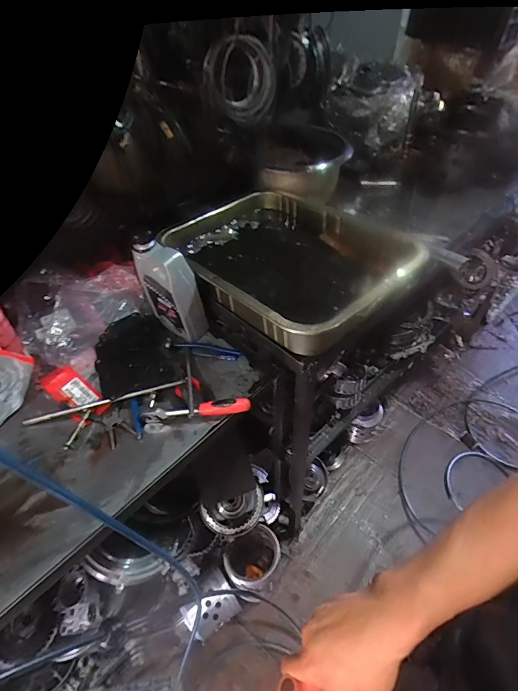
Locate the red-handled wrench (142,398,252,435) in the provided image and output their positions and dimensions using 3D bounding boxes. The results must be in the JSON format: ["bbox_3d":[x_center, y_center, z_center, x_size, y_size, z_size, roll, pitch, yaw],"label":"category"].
[{"bbox_3d":[-0.113,0.118,0.660,0.198,0.032,0.023,-12,48,12],"label":"red-handled wrench"}]

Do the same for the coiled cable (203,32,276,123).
[{"bbox_3d":[-0.040,-0.584,0.838,0.170,0.161,0.051,-3,27,-26],"label":"coiled cable"}]

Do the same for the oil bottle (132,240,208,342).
[{"bbox_3d":[-0.174,-0.107,0.757,0.118,0.202,0.056,27,55,24],"label":"oil bottle"}]

